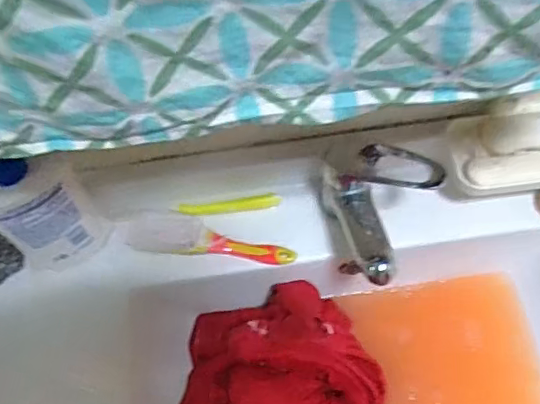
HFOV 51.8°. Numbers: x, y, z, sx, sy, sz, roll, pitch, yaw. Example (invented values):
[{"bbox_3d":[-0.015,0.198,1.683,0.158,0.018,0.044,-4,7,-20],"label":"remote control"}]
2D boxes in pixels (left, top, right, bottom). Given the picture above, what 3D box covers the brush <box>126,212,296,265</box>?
[{"bbox_3d":[-0.058,0.041,0.575,0.168,0.026,0.036,11,60,-4],"label":"brush"}]

